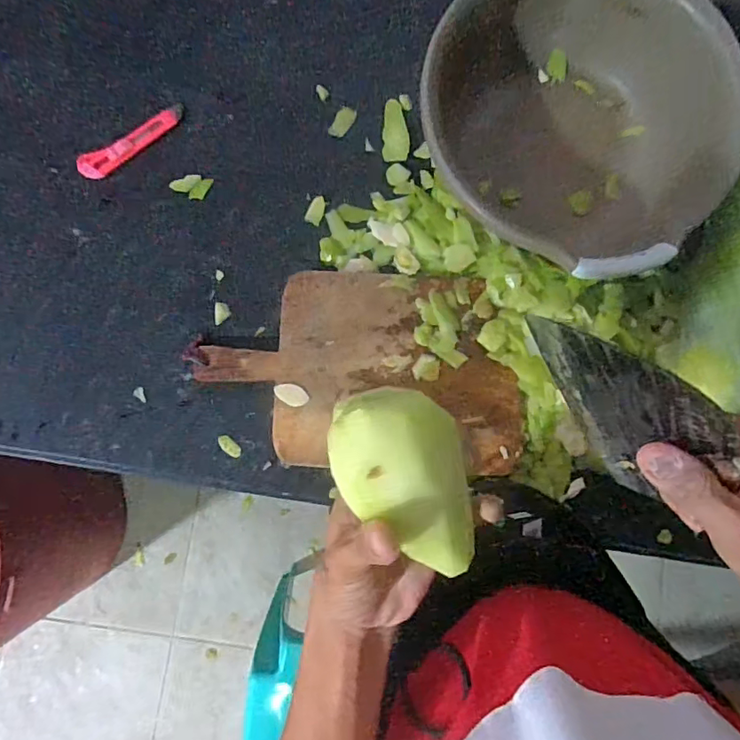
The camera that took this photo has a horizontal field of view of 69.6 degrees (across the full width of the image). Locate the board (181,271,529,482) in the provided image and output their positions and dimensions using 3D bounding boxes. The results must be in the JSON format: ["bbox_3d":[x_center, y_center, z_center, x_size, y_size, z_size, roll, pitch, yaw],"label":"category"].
[{"bbox_3d":[-0.014,-0.002,0.634,0.374,0.031,0.226,3,83,-1],"label":"board"}]

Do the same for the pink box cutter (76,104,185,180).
[{"bbox_3d":[-0.297,-0.287,0.672,0.148,0.020,0.031,-35,85,-5],"label":"pink box cutter"}]

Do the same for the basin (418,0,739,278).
[{"bbox_3d":[0.235,-0.287,0.634,0.341,0.143,0.348,0,84,-1],"label":"basin"}]

